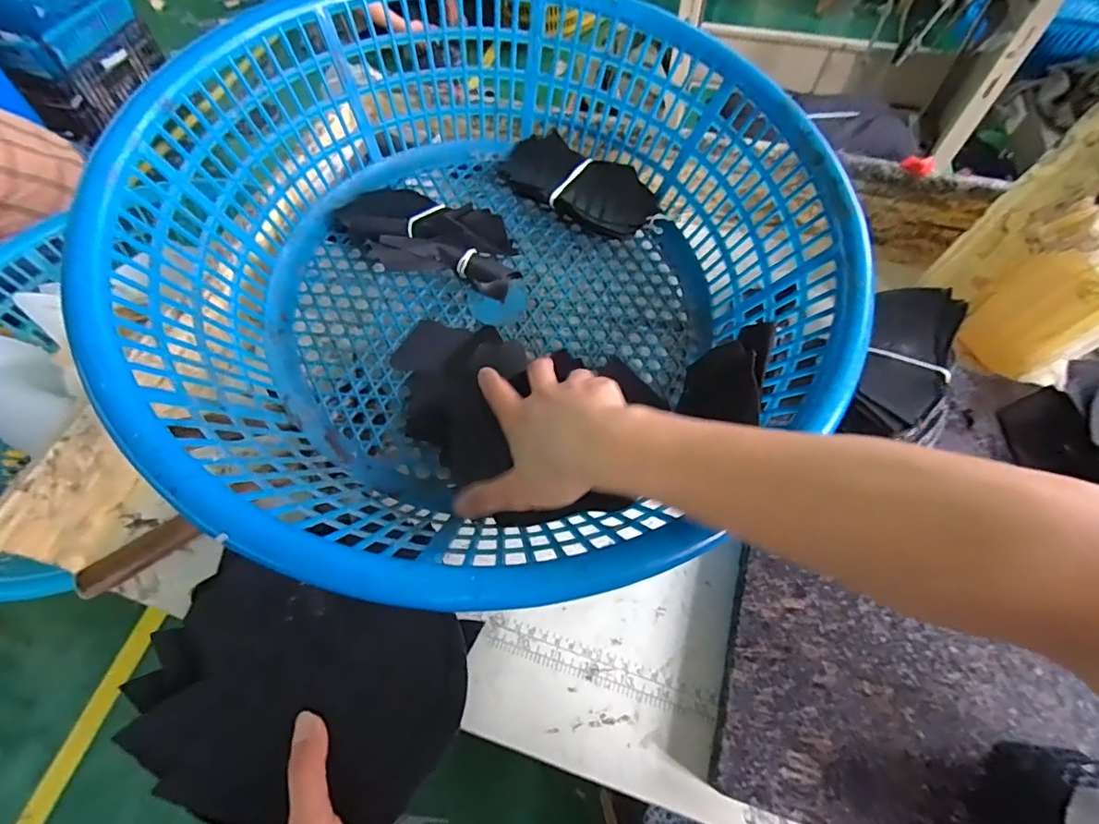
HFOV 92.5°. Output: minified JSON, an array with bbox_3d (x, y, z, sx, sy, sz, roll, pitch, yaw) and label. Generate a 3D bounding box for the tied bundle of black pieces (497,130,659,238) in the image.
[{"bbox_3d":[0.028,-0.236,0.542,0.159,0.035,0.090,30,66,18],"label":"tied bundle of black pieces"}]

